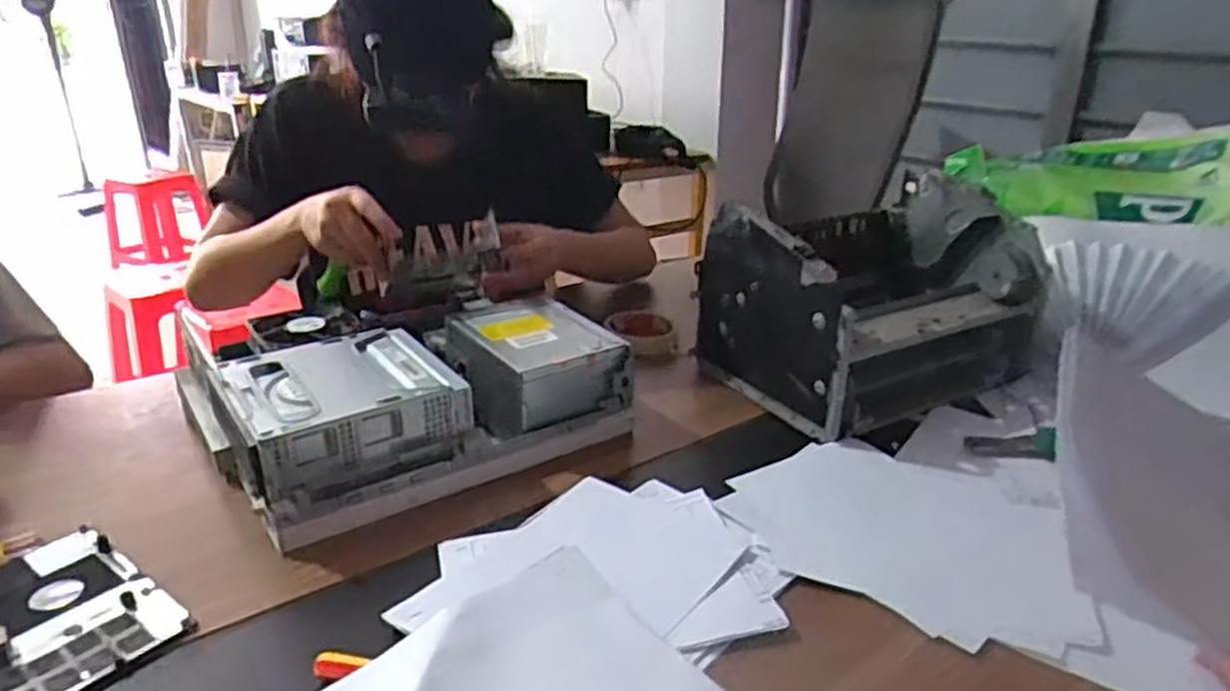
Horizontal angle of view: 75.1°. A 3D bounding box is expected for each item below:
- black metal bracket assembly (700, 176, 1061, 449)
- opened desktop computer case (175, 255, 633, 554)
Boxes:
[{"bbox_3d":[0.278,-0.064,0.841,0.354,0.159,0.235,-19,29,-38],"label":"black metal bracket assembly"},{"bbox_3d":[-0.187,0.033,0.733,0.327,0.088,0.272,-15,26,-32],"label":"opened desktop computer case"}]

